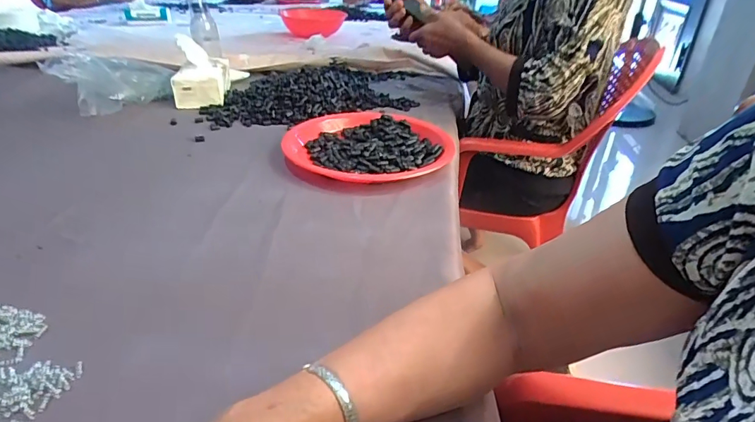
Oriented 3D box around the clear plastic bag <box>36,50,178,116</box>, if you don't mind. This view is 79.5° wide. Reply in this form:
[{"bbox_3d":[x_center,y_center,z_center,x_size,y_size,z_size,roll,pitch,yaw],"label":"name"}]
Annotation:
[{"bbox_3d":[-0.465,-0.238,0.826,0.081,0.120,0.205,21,36,28],"label":"clear plastic bag"}]

